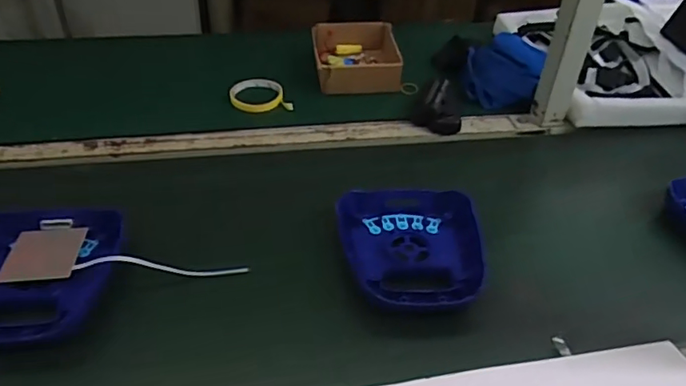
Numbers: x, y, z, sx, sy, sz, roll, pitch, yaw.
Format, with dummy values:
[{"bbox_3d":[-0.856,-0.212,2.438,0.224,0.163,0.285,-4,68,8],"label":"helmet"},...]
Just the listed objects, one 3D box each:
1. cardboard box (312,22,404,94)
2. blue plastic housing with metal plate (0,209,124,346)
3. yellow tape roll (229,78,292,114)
[{"bbox_3d":[0.026,-0.235,0.951,0.148,0.059,0.173,-1,40,-6],"label":"cardboard box"},{"bbox_3d":[-0.328,0.078,0.582,0.169,0.025,0.184,-5,40,-10],"label":"blue plastic housing with metal plate"},{"bbox_3d":[-0.135,-0.165,0.911,0.102,0.015,0.102,2,40,-2],"label":"yellow tape roll"}]

